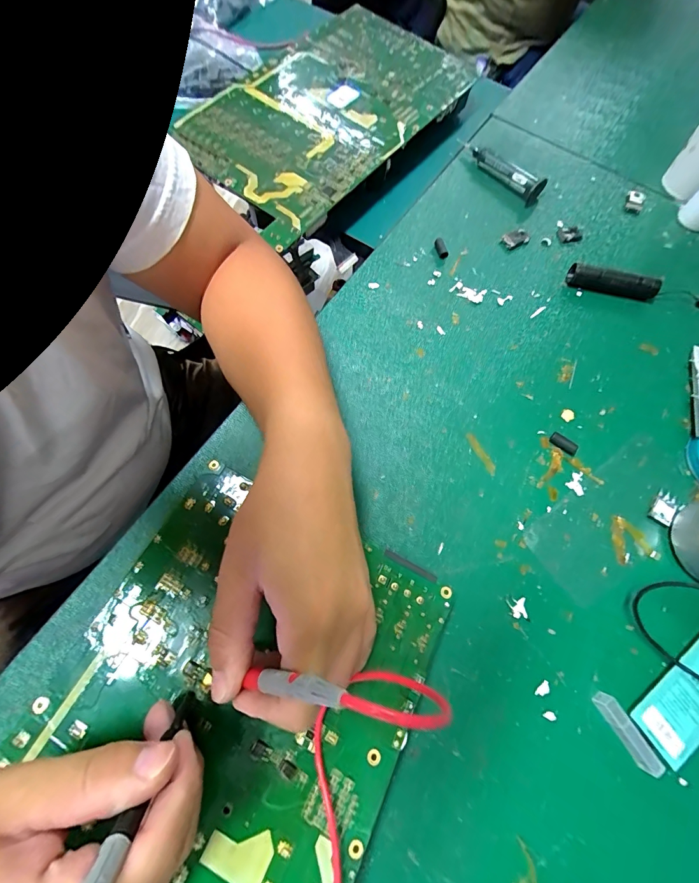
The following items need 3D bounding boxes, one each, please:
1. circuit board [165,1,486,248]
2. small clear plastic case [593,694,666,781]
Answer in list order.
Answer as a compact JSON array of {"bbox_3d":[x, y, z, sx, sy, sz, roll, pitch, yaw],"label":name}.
[{"bbox_3d":[-0.026,-0.364,0.403,0.189,0.011,0.343,37,74,9],"label":"circuit board"},{"bbox_3d":[0.184,0.194,0.245,0.010,0.013,0.048,-29,74,-12],"label":"small clear plastic case"}]

